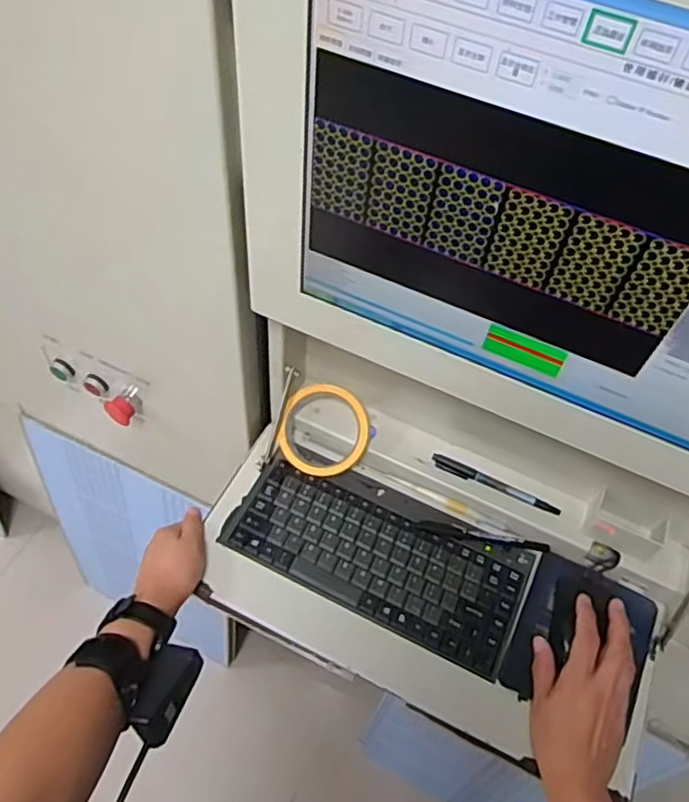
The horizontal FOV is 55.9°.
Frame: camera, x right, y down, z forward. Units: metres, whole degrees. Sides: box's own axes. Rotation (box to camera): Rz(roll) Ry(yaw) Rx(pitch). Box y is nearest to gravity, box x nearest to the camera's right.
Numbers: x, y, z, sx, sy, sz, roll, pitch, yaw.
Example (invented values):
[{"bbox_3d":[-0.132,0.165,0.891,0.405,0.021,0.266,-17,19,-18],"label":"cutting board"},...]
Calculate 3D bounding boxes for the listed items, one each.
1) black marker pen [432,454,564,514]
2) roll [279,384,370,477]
[{"bbox_3d":[0.156,0.087,0.674,0.136,0.011,0.011,23,57,10],"label":"black marker pen"},{"bbox_3d":[-0.021,0.032,0.694,0.095,0.034,0.095,14,86,3],"label":"roll"}]

